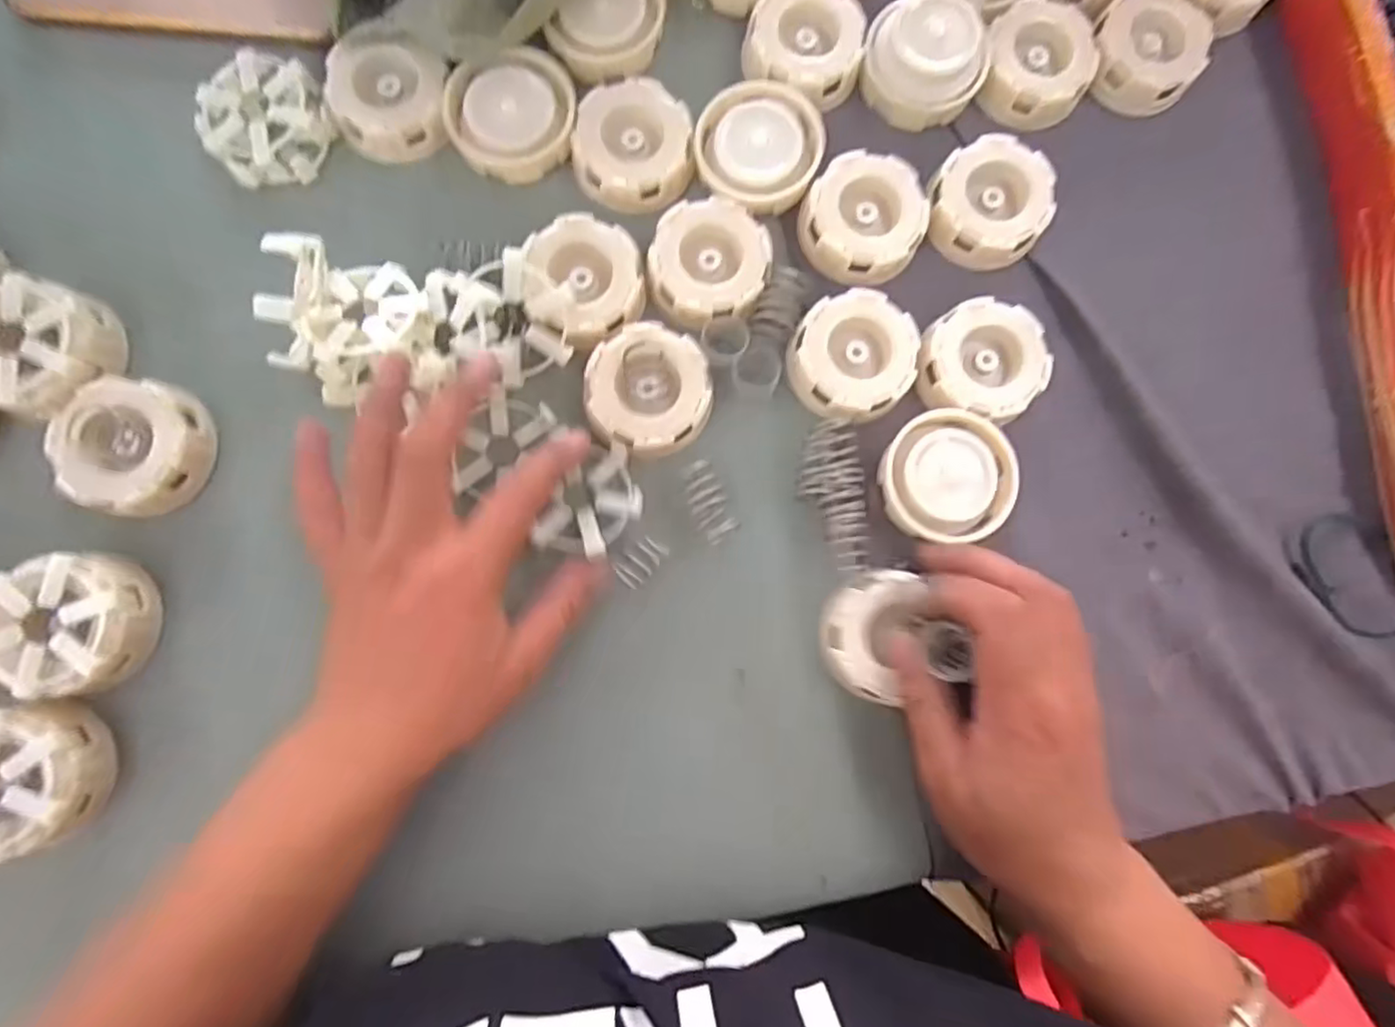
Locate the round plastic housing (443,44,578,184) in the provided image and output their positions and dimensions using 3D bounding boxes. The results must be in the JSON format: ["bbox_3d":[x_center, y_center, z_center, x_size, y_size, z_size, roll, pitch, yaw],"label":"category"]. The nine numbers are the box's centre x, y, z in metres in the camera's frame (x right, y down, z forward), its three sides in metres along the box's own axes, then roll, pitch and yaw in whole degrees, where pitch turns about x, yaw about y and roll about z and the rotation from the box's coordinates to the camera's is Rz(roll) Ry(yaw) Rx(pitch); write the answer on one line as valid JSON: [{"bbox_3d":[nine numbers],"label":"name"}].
[{"bbox_3d":[-0.091,-0.198,0.324,0.062,0.021,0.052,-19,85,-6],"label":"round plastic housing"}]

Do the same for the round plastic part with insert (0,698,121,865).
[{"bbox_3d":[-0.295,0.116,0.288,0.056,0.032,0.061,0,84,-4],"label":"round plastic part with insert"}]

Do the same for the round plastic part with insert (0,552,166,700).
[{"bbox_3d":[-0.283,0.049,0.293,0.055,0.024,0.061,12,83,-3],"label":"round plastic part with insert"}]

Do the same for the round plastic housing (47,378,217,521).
[{"bbox_3d":[-0.266,-0.031,0.308,0.058,0.025,0.061,0,84,-4],"label":"round plastic housing"}]

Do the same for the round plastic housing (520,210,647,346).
[{"bbox_3d":[-0.055,-0.115,0.319,0.055,0.017,0.060,0,84,-4],"label":"round plastic housing"}]

